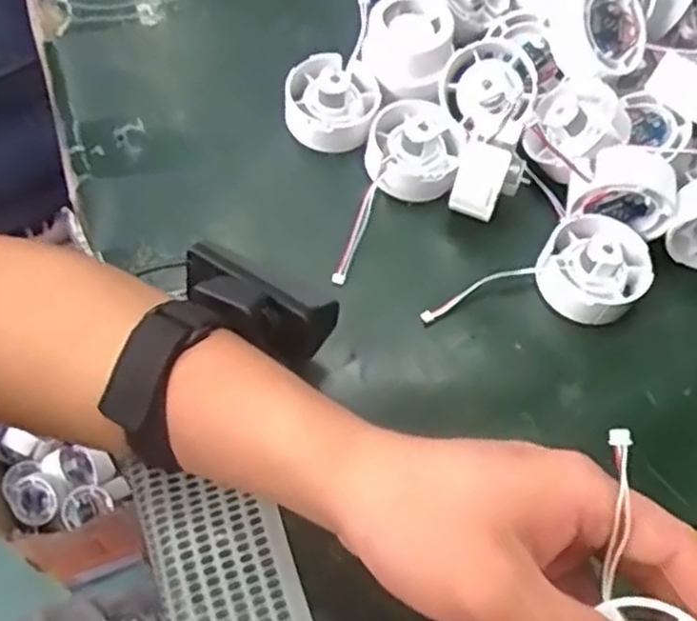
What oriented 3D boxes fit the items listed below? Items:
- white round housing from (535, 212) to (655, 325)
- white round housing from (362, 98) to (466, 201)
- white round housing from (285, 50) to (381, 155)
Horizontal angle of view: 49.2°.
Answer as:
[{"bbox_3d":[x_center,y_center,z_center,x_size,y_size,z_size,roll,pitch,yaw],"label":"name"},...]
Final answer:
[{"bbox_3d":[0.130,-0.024,0.398,0.053,0.025,0.057,1,62,-3],"label":"white round housing"},{"bbox_3d":[0.039,-0.093,0.435,0.053,0.030,0.060,21,62,8],"label":"white round housing"},{"bbox_3d":[-0.010,-0.125,0.448,0.055,0.024,0.057,1,62,-3],"label":"white round housing"}]

